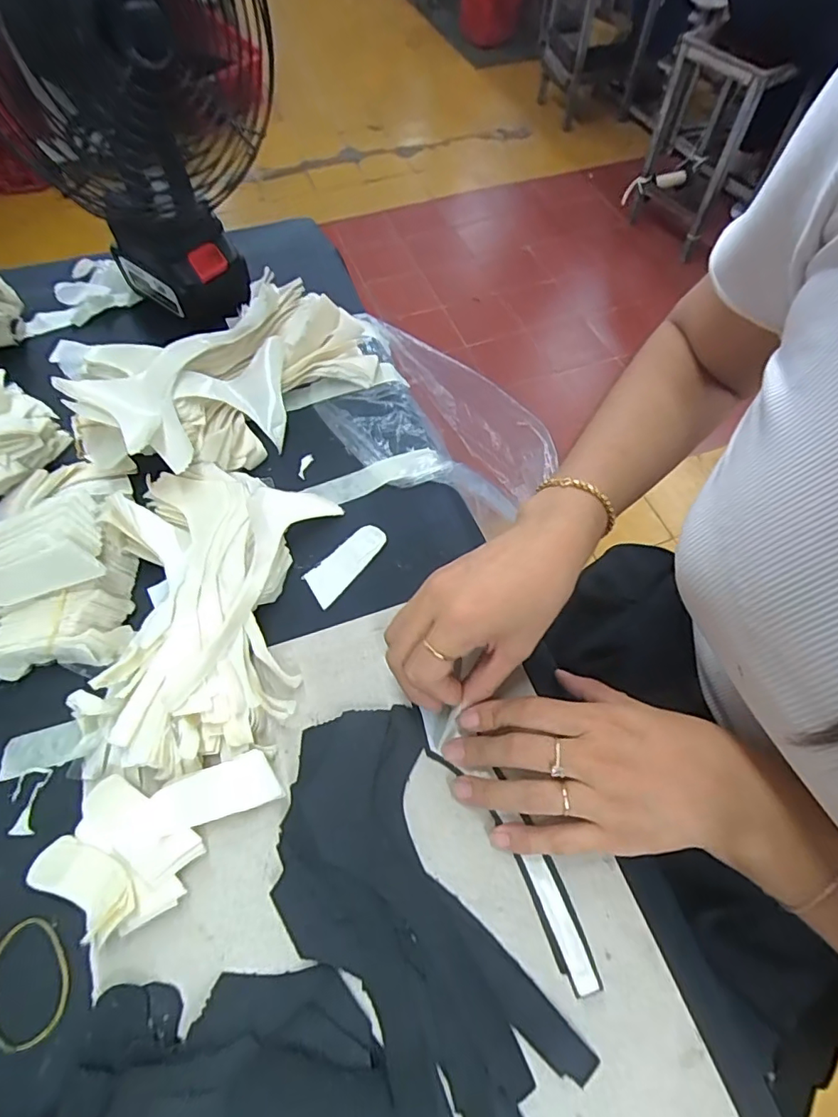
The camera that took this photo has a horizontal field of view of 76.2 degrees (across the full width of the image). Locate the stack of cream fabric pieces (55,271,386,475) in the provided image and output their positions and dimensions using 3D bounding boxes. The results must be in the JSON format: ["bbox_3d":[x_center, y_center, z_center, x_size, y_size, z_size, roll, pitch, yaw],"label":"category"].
[{"bbox_3d":[-0.149,-0.156,0.432,0.134,0.074,0.224,39,68,20],"label":"stack of cream fabric pieces"}]

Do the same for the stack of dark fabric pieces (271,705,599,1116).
[{"bbox_3d":[-0.008,0.179,0.271,0.100,0.017,0.207,-28,64,-14],"label":"stack of dark fabric pieces"}]

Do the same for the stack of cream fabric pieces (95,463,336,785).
[{"bbox_3d":[-0.135,0.028,0.343,0.127,0.045,0.202,4,61,3],"label":"stack of cream fabric pieces"}]

